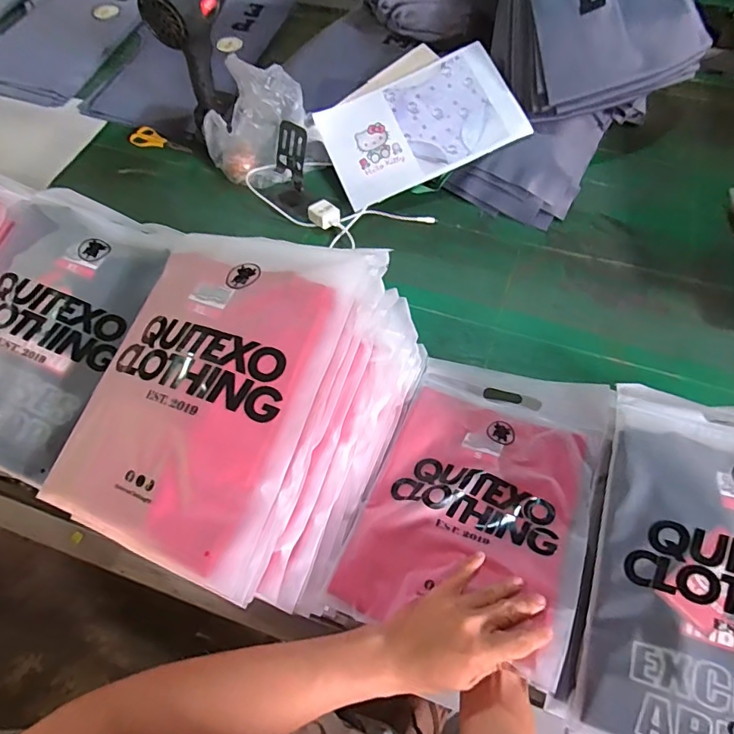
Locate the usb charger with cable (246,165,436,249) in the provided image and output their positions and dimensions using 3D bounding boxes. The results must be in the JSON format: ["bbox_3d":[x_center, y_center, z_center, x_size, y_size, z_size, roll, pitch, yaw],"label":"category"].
[{"bbox_3d":[-0.063,-0.268,0.809,0.337,0.025,0.112,19,65,10],"label":"usb charger with cable"}]

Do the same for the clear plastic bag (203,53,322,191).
[{"bbox_3d":[-0.185,-0.417,0.801,0.190,0.154,0.103,-17,64,-8],"label":"clear plastic bag"}]

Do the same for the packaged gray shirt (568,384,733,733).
[{"bbox_3d":[0.346,0.195,0.438,0.239,0.047,0.349,18,65,10],"label":"packaged gray shirt"}]

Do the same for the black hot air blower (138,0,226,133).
[{"bbox_3d":[-0.266,-0.534,0.770,0.079,0.216,0.149,20,65,11],"label":"black hot air blower"}]

